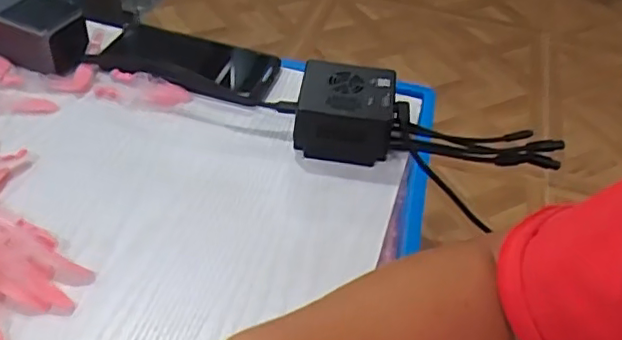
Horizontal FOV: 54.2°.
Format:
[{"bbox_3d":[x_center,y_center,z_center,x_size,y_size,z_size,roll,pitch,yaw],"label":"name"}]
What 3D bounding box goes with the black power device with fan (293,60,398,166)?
[{"bbox_3d":[0.029,-0.050,0.506,0.076,0.058,0.069,8,43,2],"label":"black power device with fan"}]

